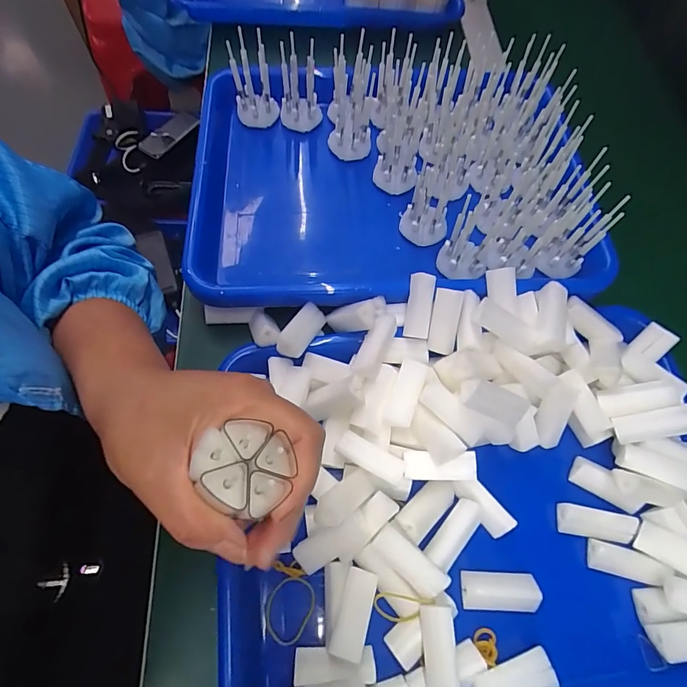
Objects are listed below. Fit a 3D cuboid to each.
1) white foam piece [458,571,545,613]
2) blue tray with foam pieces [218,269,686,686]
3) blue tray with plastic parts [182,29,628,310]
[{"bbox_3d":[0.097,0.155,0.262,0.046,0.013,0.021,4,66,-1],"label":"white foam piece"},{"bbox_3d":[0.085,0.090,0.276,0.320,0.059,0.268,-6,67,-5],"label":"blue tray with foam pieces"},{"bbox_3d":[0.035,-0.142,0.357,0.327,0.077,0.244,-6,67,-6],"label":"blue tray with plastic parts"}]

